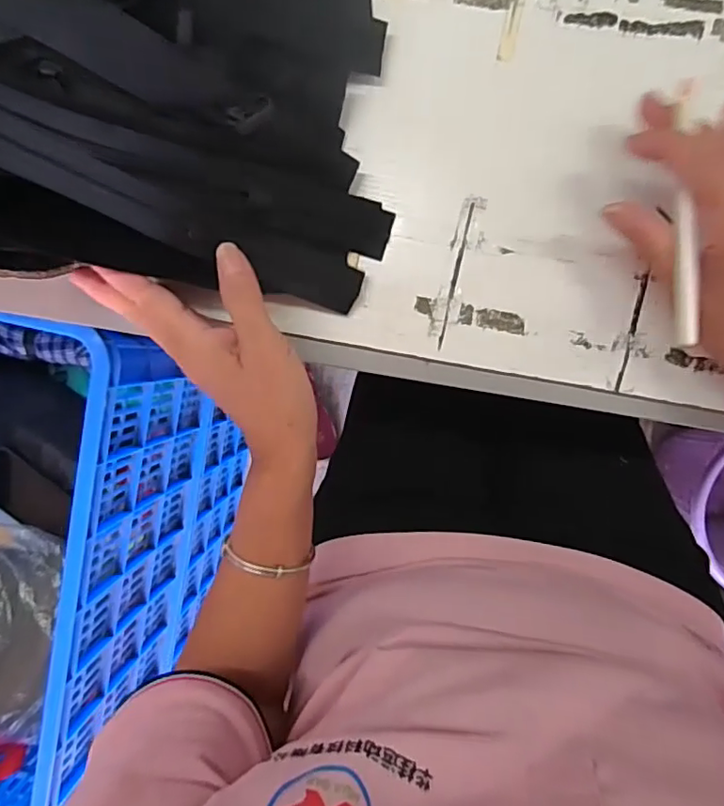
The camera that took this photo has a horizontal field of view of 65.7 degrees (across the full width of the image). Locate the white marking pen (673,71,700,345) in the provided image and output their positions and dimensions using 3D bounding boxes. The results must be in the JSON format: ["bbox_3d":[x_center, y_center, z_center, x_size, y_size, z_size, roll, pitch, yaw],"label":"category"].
[{"bbox_3d":[0.164,-0.096,0.285,0.006,0.011,0.134,-1,93,7],"label":"white marking pen"}]

